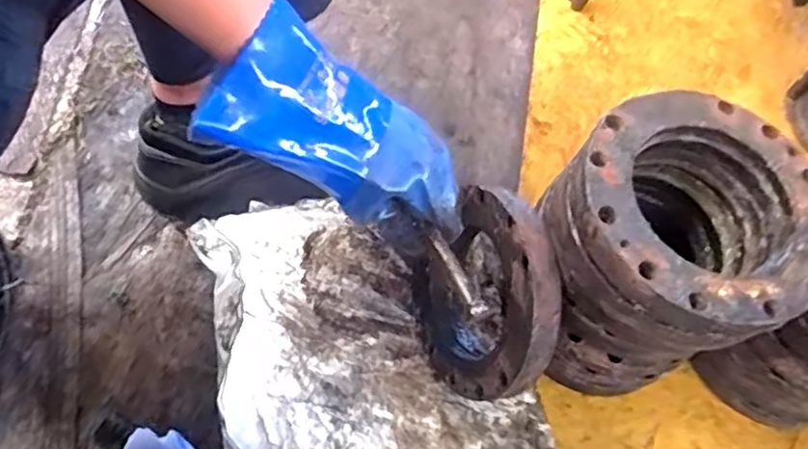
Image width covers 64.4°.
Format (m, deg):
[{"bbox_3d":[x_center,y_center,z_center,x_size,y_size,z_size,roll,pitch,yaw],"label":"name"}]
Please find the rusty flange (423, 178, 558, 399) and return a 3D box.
[{"bbox_3d":[0.073,0.074,0.608,0.031,0.198,0.174,1,59,-27],"label":"rusty flange"}]

